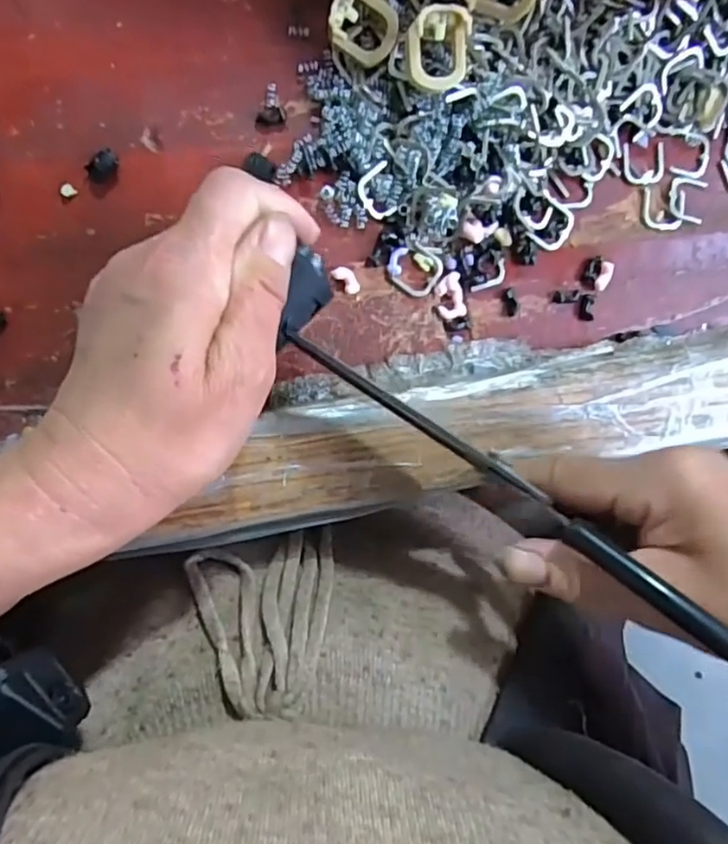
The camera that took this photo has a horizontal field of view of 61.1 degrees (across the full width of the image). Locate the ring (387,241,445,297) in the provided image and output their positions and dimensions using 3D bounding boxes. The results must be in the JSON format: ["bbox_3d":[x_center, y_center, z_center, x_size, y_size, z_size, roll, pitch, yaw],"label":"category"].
[{"bbox_3d":[0.021,-0.062,0.248,0.022,0.004,0.020,-1,98,-9],"label":"ring"}]

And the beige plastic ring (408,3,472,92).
[{"bbox_3d":[0.026,-0.131,0.216,0.021,0.005,0.026,-8,128,-11],"label":"beige plastic ring"}]

